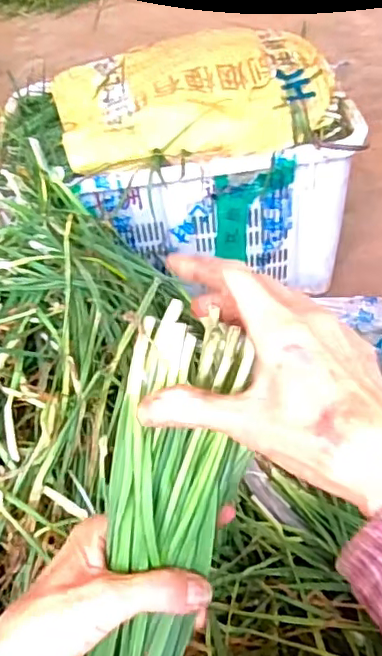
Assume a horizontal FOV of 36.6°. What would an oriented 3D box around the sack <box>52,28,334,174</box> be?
[{"bbox_3d":[-0.009,-0.451,1.081,0.491,0.084,0.392,-6,45,1],"label":"sack"}]

